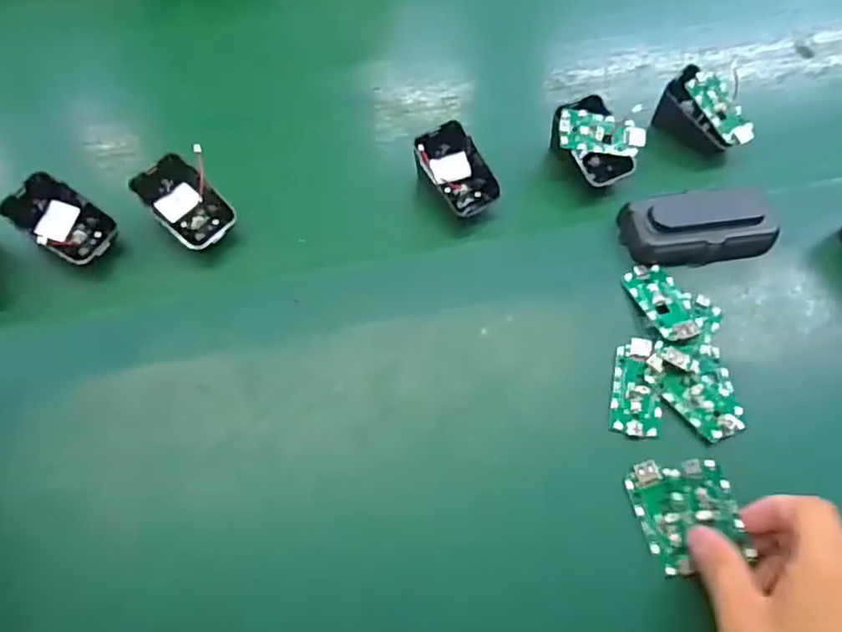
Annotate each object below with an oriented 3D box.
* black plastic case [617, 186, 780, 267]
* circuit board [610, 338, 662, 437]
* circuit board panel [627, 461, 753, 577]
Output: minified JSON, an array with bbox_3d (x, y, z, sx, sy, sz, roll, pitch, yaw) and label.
[{"bbox_3d":[0.199,-0.064,0.446,0.103,0.021,0.050,-8,64,-4],"label":"black plastic case"},{"bbox_3d":[0.139,0.045,0.408,0.030,0.004,0.062,9,64,5],"label":"circuit board"},{"bbox_3d":[0.155,0.114,0.371,0.053,0.007,0.063,-22,67,17],"label":"circuit board panel"}]

